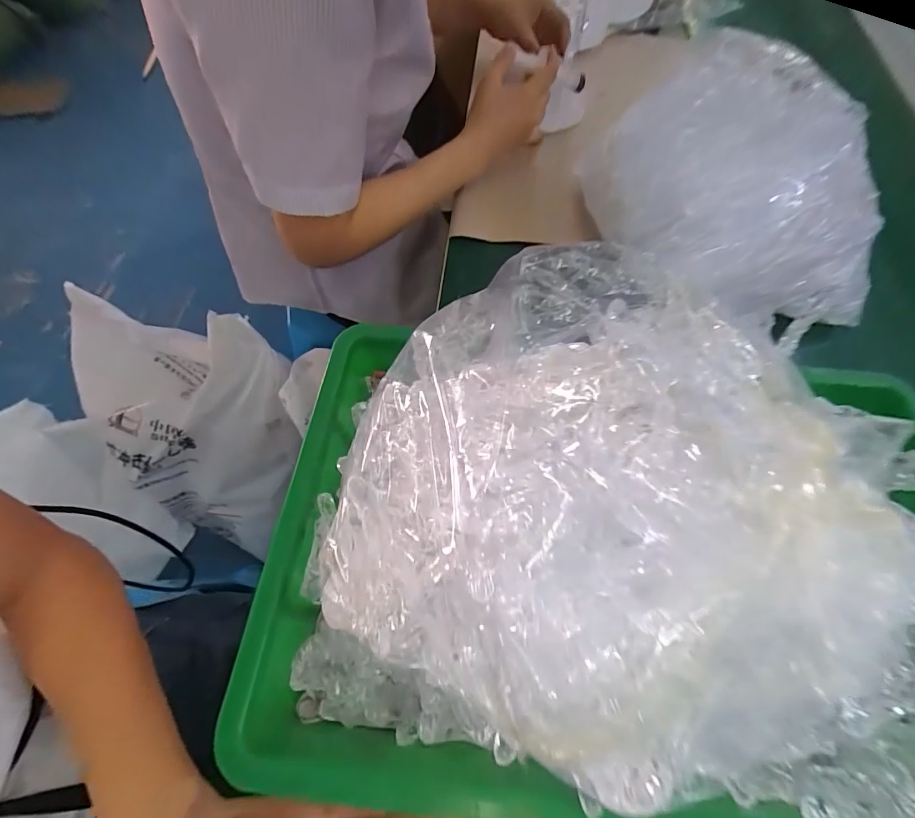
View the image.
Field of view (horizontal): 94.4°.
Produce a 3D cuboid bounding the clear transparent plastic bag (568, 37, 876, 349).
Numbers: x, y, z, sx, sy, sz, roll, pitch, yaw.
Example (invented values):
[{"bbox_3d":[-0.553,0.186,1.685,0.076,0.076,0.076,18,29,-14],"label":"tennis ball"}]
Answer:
[{"bbox_3d":[0.263,-0.205,0.395,0.210,0.124,0.267,-12,64,-7],"label":"clear transparent plastic bag"}]

